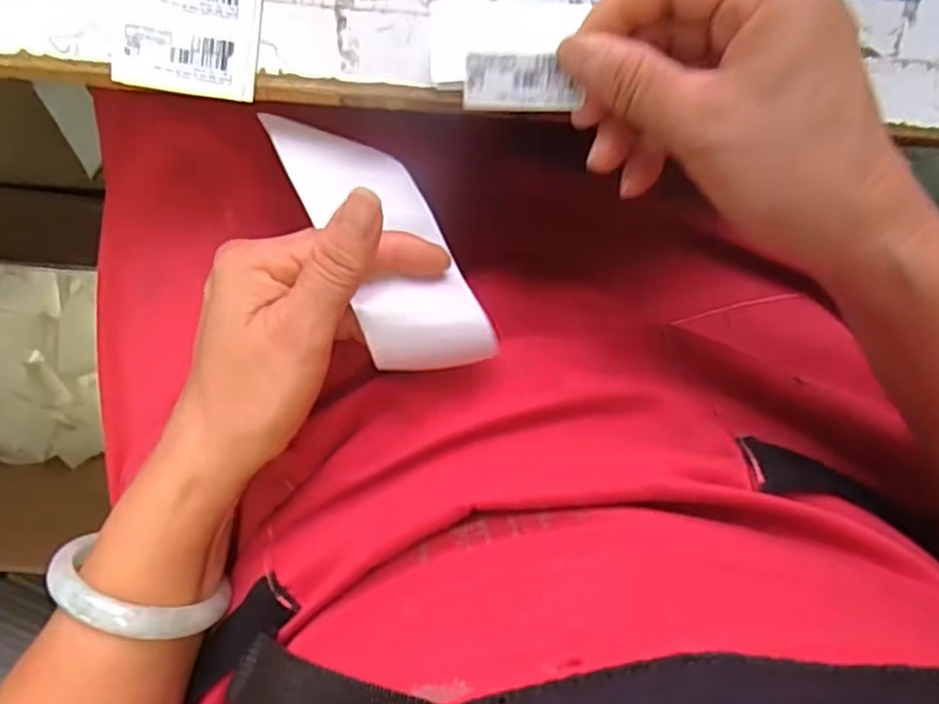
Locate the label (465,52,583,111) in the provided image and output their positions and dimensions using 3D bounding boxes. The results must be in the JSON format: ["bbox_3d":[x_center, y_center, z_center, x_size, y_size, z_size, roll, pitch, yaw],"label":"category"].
[{"bbox_3d":[0.019,-0.101,0.249,0.041,0.004,0.019,2,110,3],"label":"label"}]

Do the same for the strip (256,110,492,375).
[{"bbox_3d":[-0.040,-0.053,0.294,0.050,0.019,0.138,-28,77,-6],"label":"strip"}]

